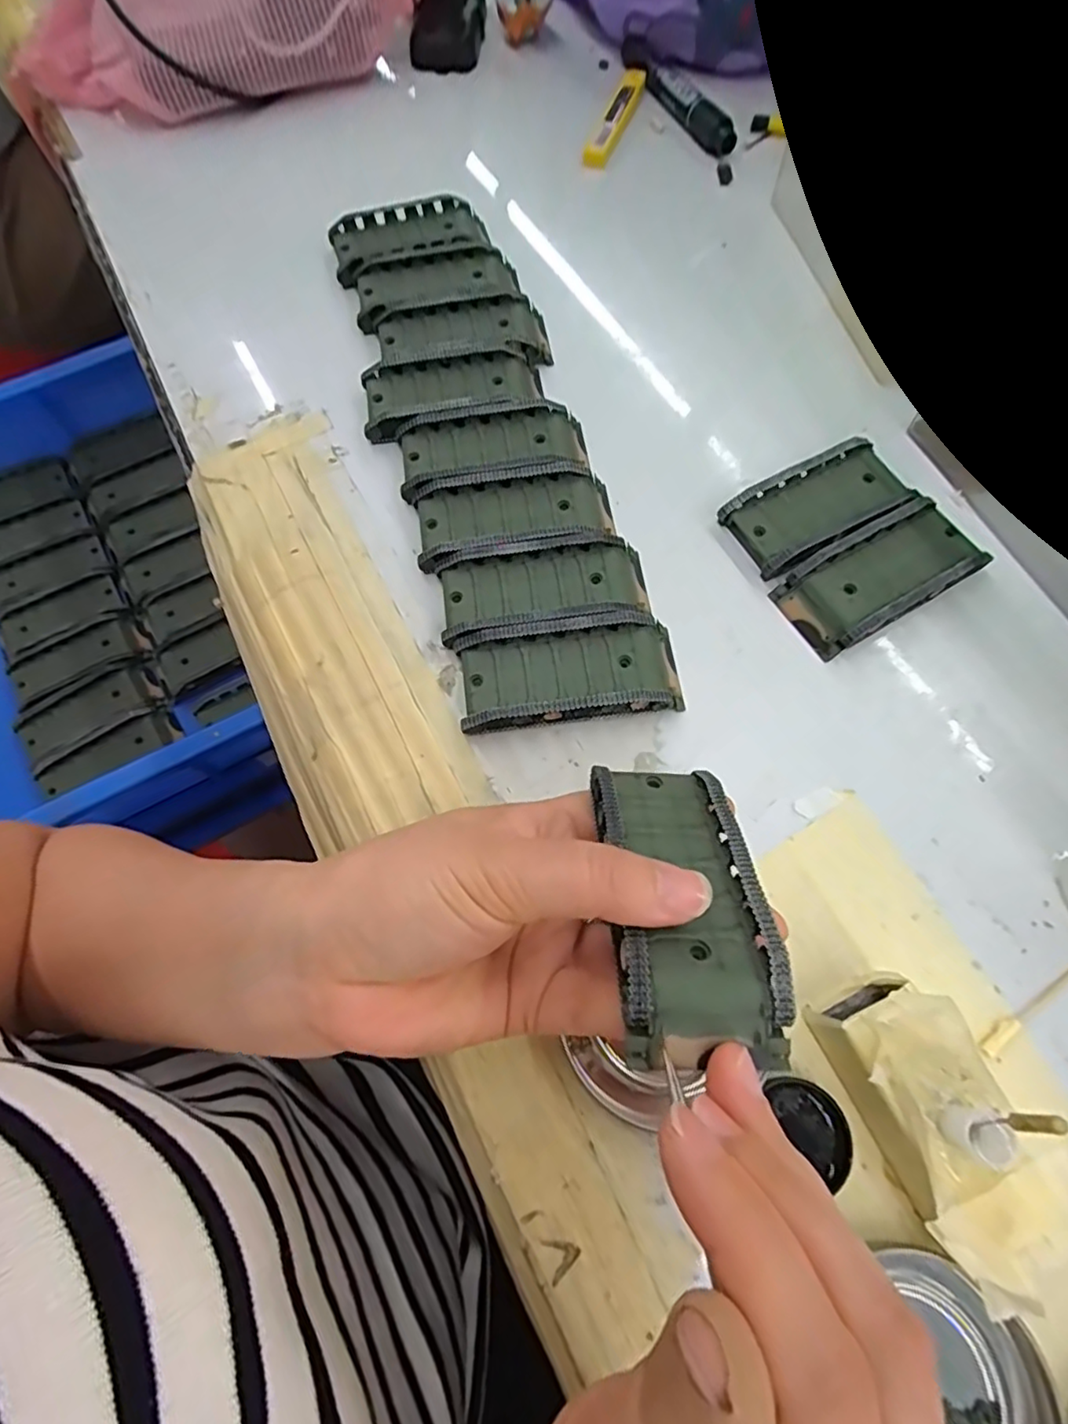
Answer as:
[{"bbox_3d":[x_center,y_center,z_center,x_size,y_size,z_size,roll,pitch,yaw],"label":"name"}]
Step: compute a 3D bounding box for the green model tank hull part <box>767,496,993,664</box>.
[{"bbox_3d":[0.166,-0.065,0.293,0.096,0.020,0.044,-29,70,-10],"label":"green model tank hull part"}]

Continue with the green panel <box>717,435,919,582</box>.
[{"bbox_3d":[0.142,-0.101,0.307,0.085,0.020,0.046,-25,70,-9],"label":"green panel"}]

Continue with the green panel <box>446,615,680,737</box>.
[{"bbox_3d":[0.017,-0.016,0.275,0.095,0.019,0.044,-7,68,-2],"label":"green panel"}]

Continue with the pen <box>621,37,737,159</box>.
[{"bbox_3d":[0.100,-0.444,0.443,0.017,0.019,0.143,-23,69,-8],"label":"pen"}]

